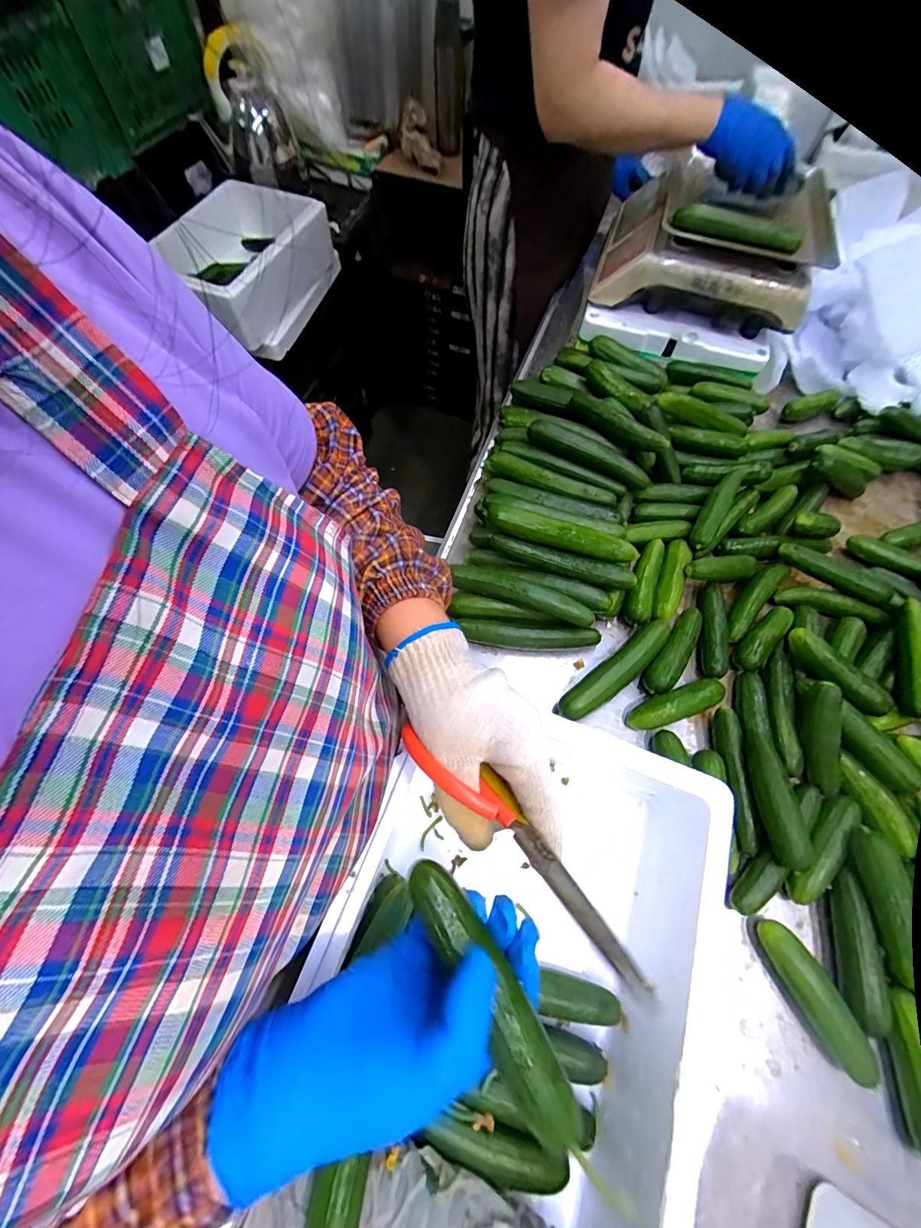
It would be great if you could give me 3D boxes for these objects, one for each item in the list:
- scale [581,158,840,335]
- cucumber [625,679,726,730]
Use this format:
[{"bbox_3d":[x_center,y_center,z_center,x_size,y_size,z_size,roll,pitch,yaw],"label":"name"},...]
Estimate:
[{"bbox_3d":[0.402,-0.606,0.696,0.297,0.175,0.335,16,66,5],"label":"scale"},{"bbox_3d":[0.245,0.102,0.476,0.111,0.030,0.030,-18,68,-10],"label":"cucumber"}]

